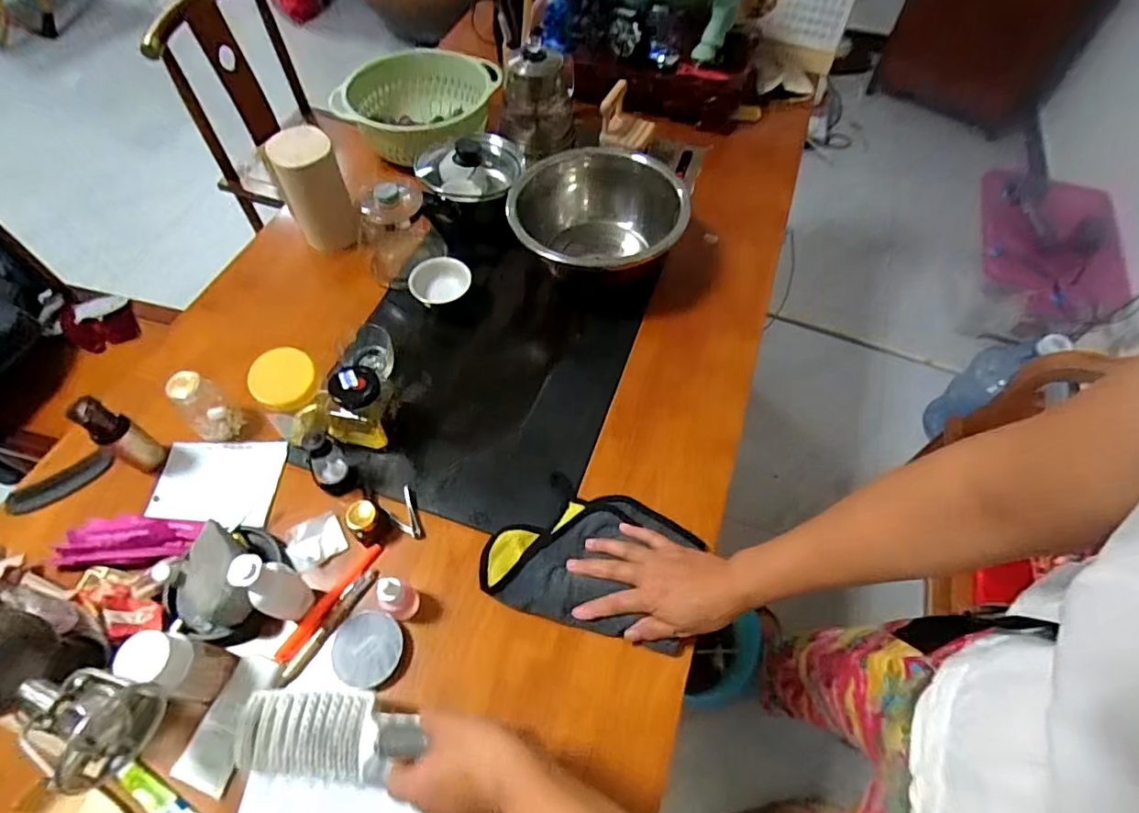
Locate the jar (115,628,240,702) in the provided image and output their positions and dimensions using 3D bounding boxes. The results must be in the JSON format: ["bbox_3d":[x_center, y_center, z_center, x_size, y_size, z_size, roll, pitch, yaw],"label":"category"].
[{"bbox_3d":[-0.347,0.233,0.508,0.045,0.113,0.044,1,58,-1],"label":"jar"}]

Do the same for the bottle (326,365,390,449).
[{"bbox_3d":[-0.255,0.002,0.673,0.083,0.102,0.059,7,58,3],"label":"bottle"}]

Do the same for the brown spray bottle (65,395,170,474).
[{"bbox_3d":[-0.508,0.035,0.641,0.039,0.122,0.044,26,61,14],"label":"brown spray bottle"}]

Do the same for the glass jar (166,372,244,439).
[{"bbox_3d":[-0.436,0.002,0.679,0.051,0.104,0.054,1,58,-1],"label":"glass jar"}]

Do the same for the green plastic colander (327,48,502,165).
[{"bbox_3d":[-0.265,-0.502,0.979,0.276,0.114,0.229,4,58,3],"label":"green plastic colander"}]

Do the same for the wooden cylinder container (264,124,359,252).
[{"bbox_3d":[-0.365,-0.311,0.811,0.083,0.144,0.079,-22,60,-13],"label":"wooden cylinder container"}]

